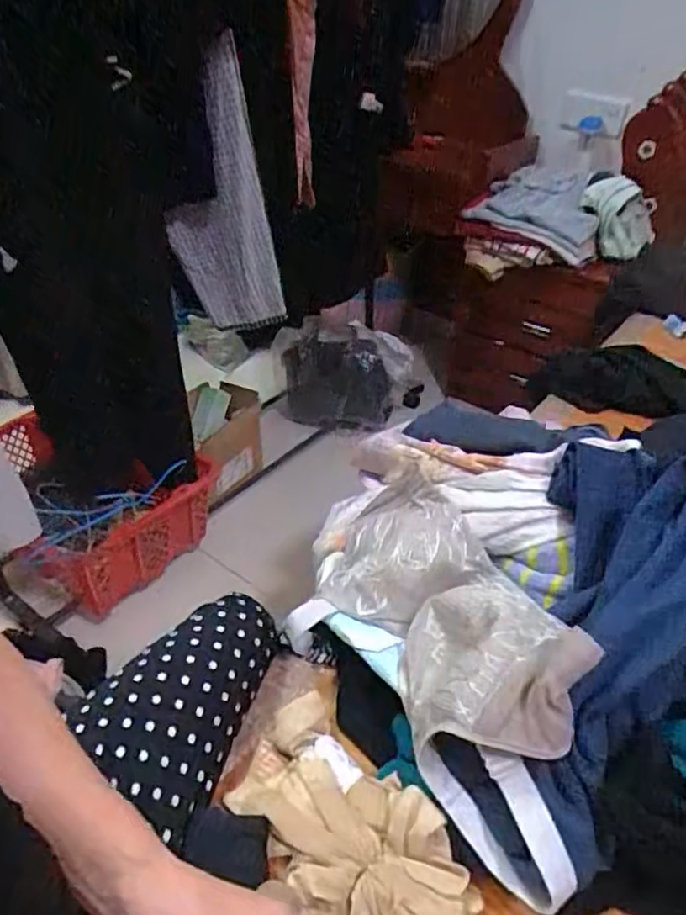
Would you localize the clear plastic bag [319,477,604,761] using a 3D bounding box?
[{"bbox_3d":[0.089,0.148,0.608,0.163,0.080,0.354,-40,34,2],"label":"clear plastic bag"}]

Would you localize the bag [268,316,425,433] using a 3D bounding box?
[{"bbox_3d":[0.012,-0.230,1.797,0.411,0.292,0.135,9,37,9],"label":"bag"}]

